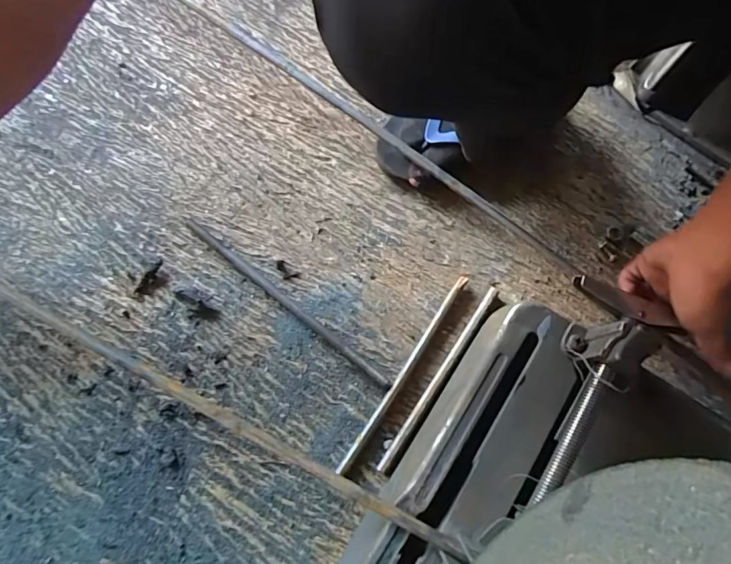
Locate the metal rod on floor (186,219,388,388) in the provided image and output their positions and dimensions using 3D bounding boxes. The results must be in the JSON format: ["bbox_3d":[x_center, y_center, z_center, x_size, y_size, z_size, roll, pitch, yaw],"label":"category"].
[{"bbox_3d":[-0.092,0.018,0.489,0.292,0.011,0.010,38,76,9],"label":"metal rod on floor"}]

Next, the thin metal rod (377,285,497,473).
[{"bbox_3d":[0.081,0.098,0.478,0.010,0.012,0.233,33,76,7],"label":"thin metal rod"}]

